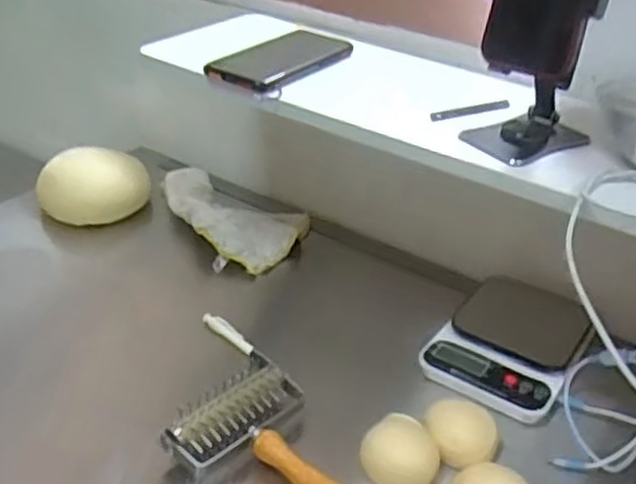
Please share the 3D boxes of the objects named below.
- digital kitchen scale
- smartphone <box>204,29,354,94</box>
[{"bbox_3d":[0.192,0.105,0.762,0.126,0.033,0.161,24,36,28],"label":"digital kitchen scale"},{"bbox_3d":[-0.035,-0.191,0.781,0.084,0.012,0.176,22,35,25],"label":"smartphone"}]

